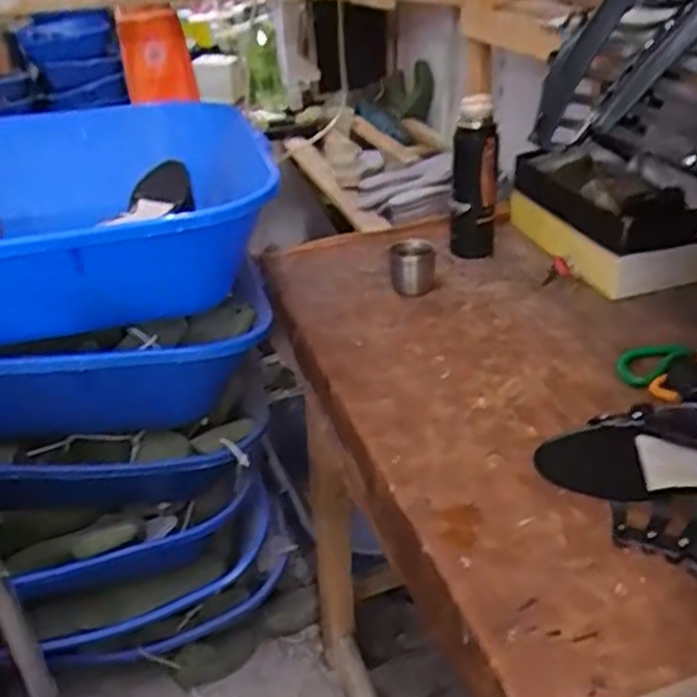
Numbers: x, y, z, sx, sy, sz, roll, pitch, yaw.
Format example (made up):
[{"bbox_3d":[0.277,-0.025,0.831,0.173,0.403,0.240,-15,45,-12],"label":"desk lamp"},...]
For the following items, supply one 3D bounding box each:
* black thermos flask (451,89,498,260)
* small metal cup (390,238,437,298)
[{"bbox_3d":[0.179,-0.241,1.028,0.064,0.213,0.053,4,31,11],"label":"black thermos flask"},{"bbox_3d":[0.092,-0.114,1.017,0.067,0.063,0.053,1,31,7],"label":"small metal cup"}]

